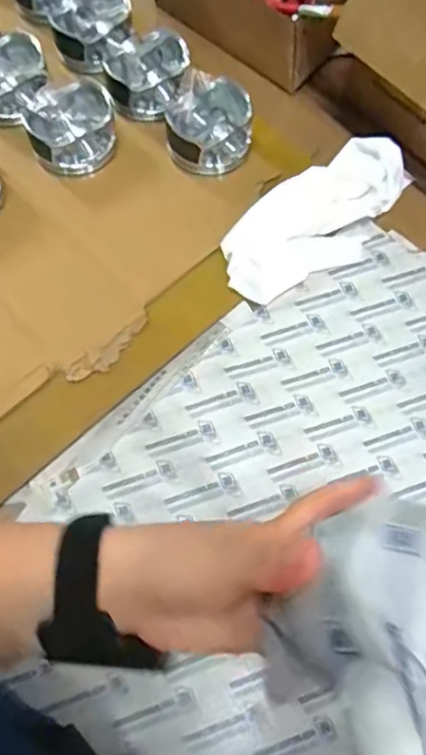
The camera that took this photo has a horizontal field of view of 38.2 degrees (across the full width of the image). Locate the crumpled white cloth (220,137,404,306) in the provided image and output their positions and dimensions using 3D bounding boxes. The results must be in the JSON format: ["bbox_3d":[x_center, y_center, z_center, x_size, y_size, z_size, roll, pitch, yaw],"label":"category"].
[{"bbox_3d":[0.095,-0.144,0.558,0.200,0.038,0.090,-37,73,-14],"label":"crumpled white cloth"}]

